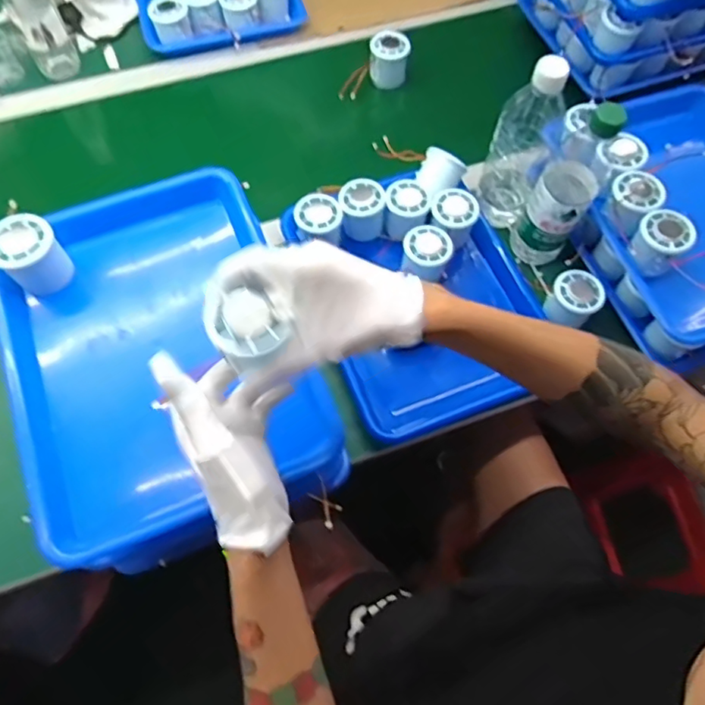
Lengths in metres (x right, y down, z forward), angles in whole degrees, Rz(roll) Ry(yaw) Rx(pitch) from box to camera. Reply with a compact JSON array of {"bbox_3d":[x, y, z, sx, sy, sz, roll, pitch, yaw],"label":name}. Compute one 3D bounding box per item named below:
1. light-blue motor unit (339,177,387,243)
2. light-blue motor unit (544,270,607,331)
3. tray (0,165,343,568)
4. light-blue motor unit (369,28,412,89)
[{"bbox_3d":[0.012,-0.180,0.730,0.053,0.058,0.050,-7,65,-3],"label":"light-blue motor unit"},{"bbox_3d":[0.261,-0.063,0.673,0.056,0.037,0.054,0,65,0],"label":"light-blue motor unit"},{"bbox_3d":[-0.182,-0.003,0.550,0.249,0.079,0.322,-21,67,-9],"label":"tray"},{"bbox_3d":[0.055,-0.438,0.859,0.059,0.055,0.059,-2,65,-1],"label":"light-blue motor unit"}]

